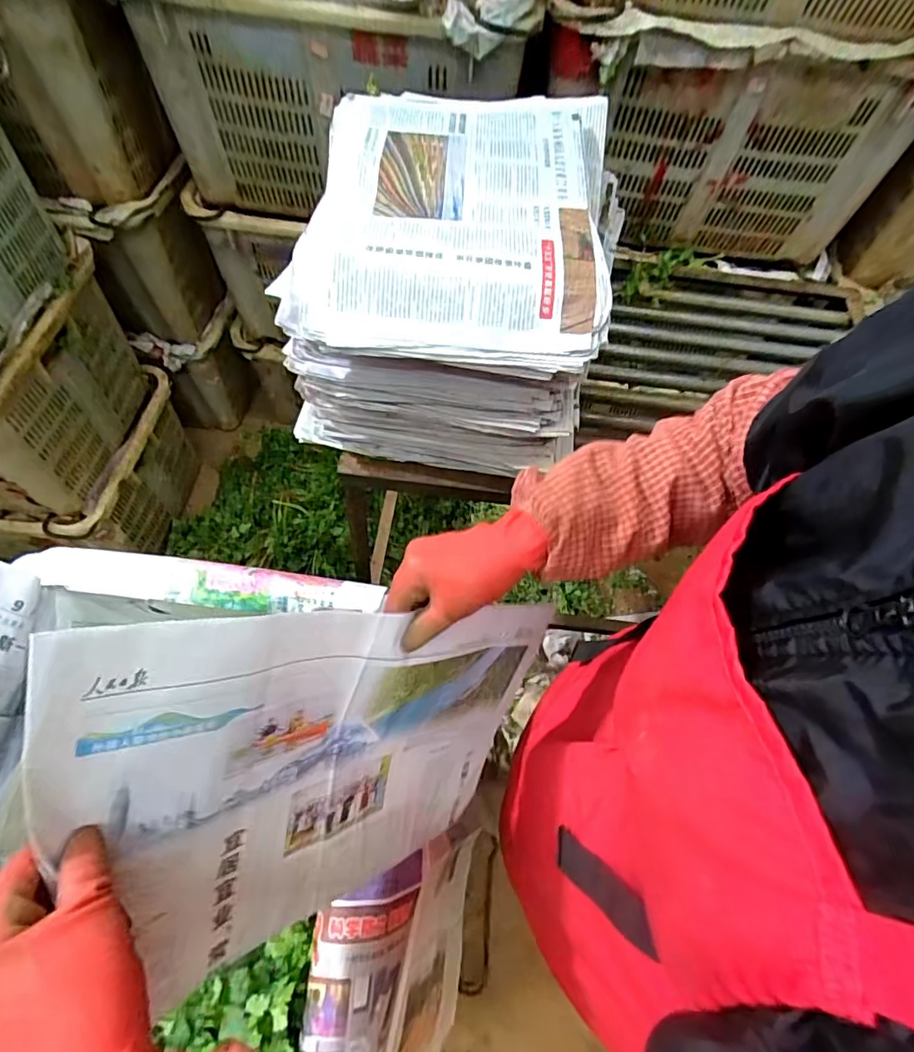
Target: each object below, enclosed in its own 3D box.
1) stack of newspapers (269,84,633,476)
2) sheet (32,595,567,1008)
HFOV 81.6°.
[{"bbox_3d":[0.001,-0.308,0.645,0.330,0.243,0.412,9,61,2],"label":"stack of newspapers"},{"bbox_3d":[-0.086,0.182,0.401,0.377,0.260,0.026,4,18,-44],"label":"sheet"}]

